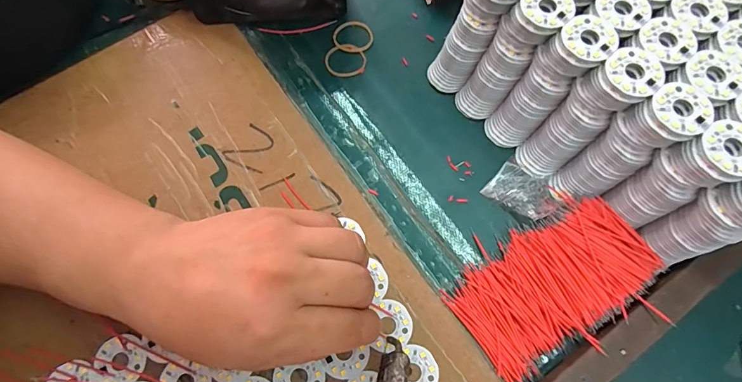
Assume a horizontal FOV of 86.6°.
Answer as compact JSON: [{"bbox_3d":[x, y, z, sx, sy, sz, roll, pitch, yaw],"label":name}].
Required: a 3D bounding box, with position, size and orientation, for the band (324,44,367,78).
[{"bbox_3d":[-0.020,-0.104,0.311,0.032,0.004,0.029,-22,73,-6],"label":"band"}]

